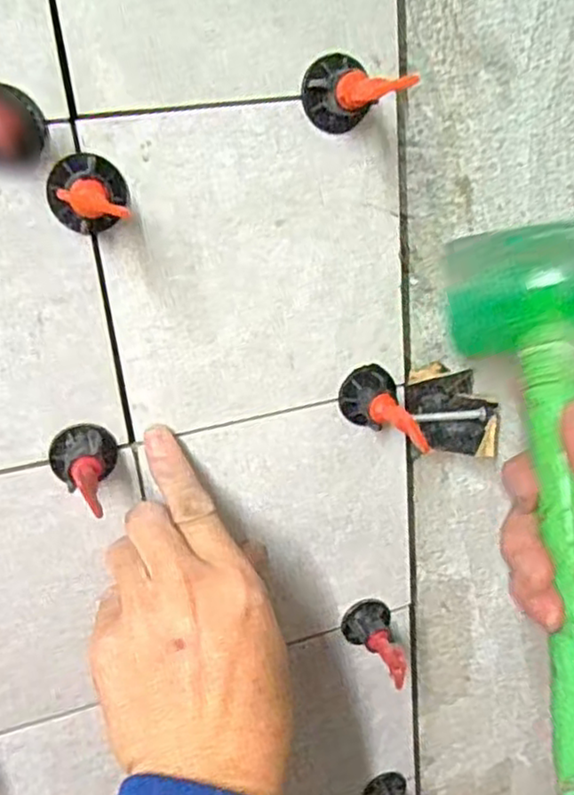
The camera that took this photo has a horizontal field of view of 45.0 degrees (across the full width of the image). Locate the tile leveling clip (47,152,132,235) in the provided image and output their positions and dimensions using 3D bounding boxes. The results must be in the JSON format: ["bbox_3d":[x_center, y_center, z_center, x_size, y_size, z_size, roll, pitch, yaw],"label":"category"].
[{"bbox_3d":[-0.083,-0.084,0.288,0.032,0.031,0.025,-9,22,-11],"label":"tile leveling clip"}]

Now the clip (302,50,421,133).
[{"bbox_3d":[0.029,-0.131,0.296,0.032,0.030,0.050,-10,22,-13],"label":"clip"}]

